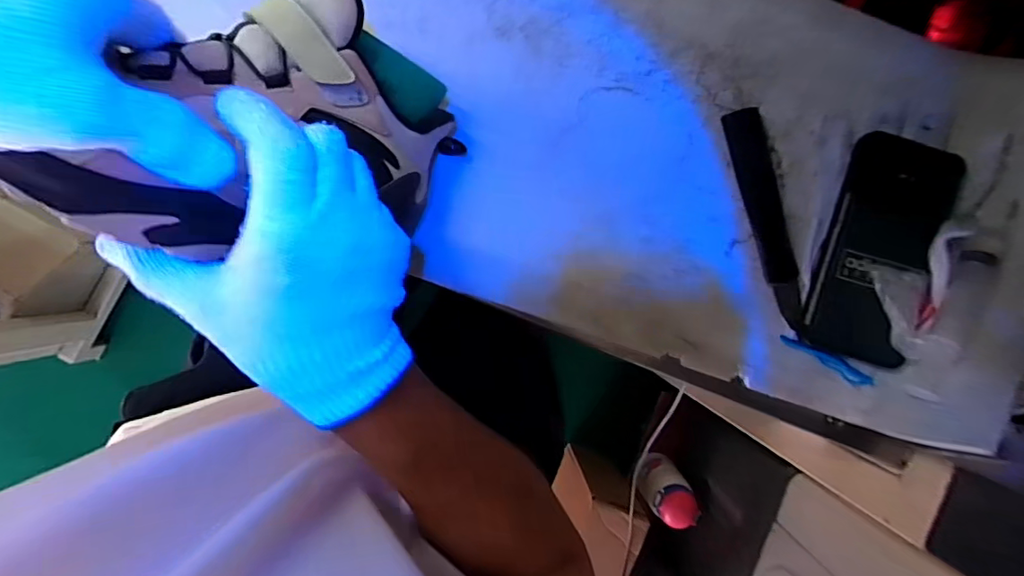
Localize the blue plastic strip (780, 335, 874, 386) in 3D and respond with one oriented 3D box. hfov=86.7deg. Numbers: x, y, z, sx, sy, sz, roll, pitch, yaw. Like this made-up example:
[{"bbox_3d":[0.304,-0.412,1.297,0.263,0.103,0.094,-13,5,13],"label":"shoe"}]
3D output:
[{"bbox_3d":[0.241,0.055,0.415,0.073,0.014,0.011,30,93,-4],"label":"blue plastic strip"}]

